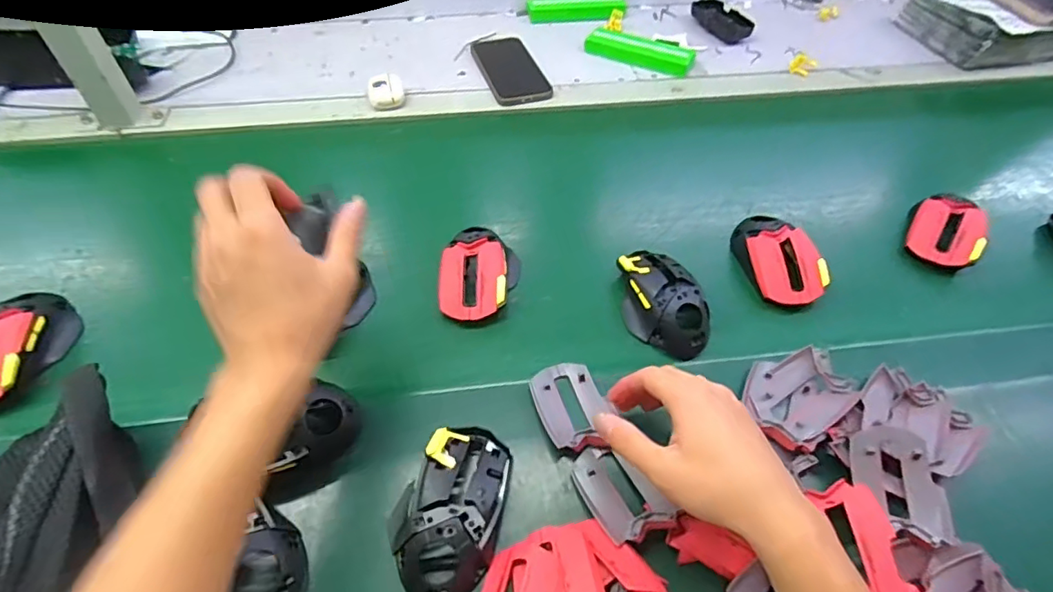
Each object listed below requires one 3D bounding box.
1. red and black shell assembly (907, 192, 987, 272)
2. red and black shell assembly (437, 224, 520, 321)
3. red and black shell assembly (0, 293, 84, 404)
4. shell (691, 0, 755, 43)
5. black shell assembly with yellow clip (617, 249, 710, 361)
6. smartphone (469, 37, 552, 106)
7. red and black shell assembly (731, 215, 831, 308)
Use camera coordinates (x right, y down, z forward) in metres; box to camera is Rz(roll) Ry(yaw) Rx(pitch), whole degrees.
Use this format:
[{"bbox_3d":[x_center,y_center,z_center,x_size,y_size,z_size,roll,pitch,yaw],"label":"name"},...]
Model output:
[{"bbox_3d":[0.434,-0.066,0.572,0.069,0.044,0.086,35,59,25],"label":"red and black shell assembly"},{"bbox_3d":[-0.045,-0.020,0.526,0.076,0.040,0.100,2,51,1],"label":"red and black shell assembly"},{"bbox_3d":[-0.434,0.043,0.468,0.061,0.039,0.111,1,51,0],"label":"red and black shell assembly"},{"bbox_3d":[0.305,-0.438,0.871,0.055,0.027,0.120,-15,53,-12],"label":"shell"},{"bbox_3d":[0.125,0.002,0.513,0.068,0.037,0.117,-9,52,-8],"label":"black shell assembly with yellow clip"},{"bbox_3d":[-0.025,-0.319,0.769,0.079,0.012,0.163,-15,53,-12],"label":"smartphone"},{"bbox_3d":[0.243,-0.037,0.546,0.067,0.039,0.110,-15,53,-12],"label":"red and black shell assembly"}]

